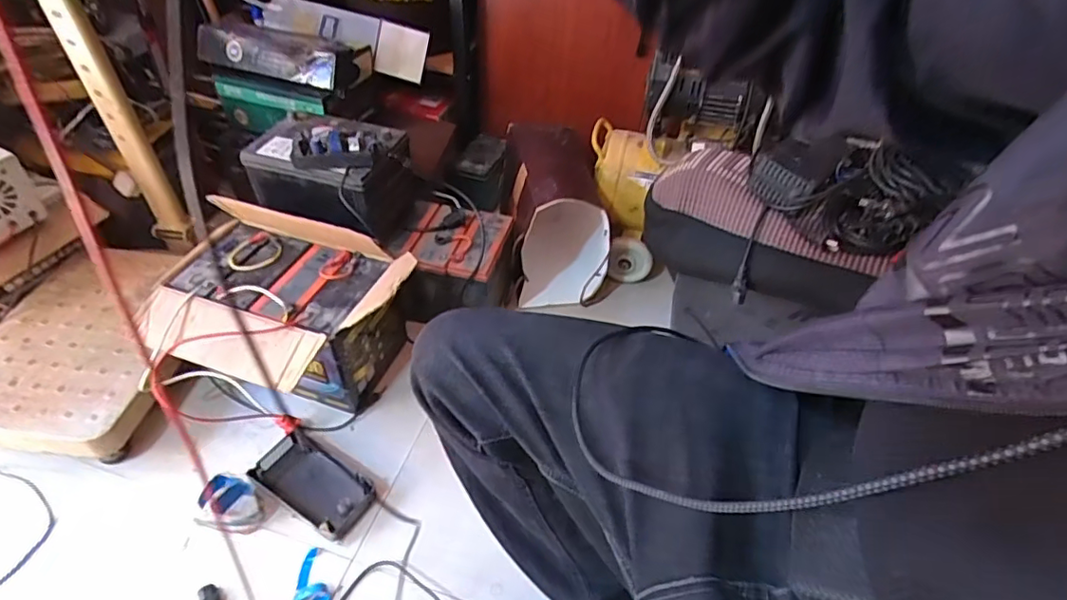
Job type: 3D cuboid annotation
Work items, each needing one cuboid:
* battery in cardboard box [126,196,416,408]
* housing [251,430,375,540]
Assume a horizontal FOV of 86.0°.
[{"bbox_3d":[-0.406,0.032,0.973,0.387,0.276,0.305,15,46,11],"label":"battery in cardboard box"},{"bbox_3d":[-0.347,0.286,0.903,0.195,0.024,0.103,27,49,22],"label":"housing"}]

